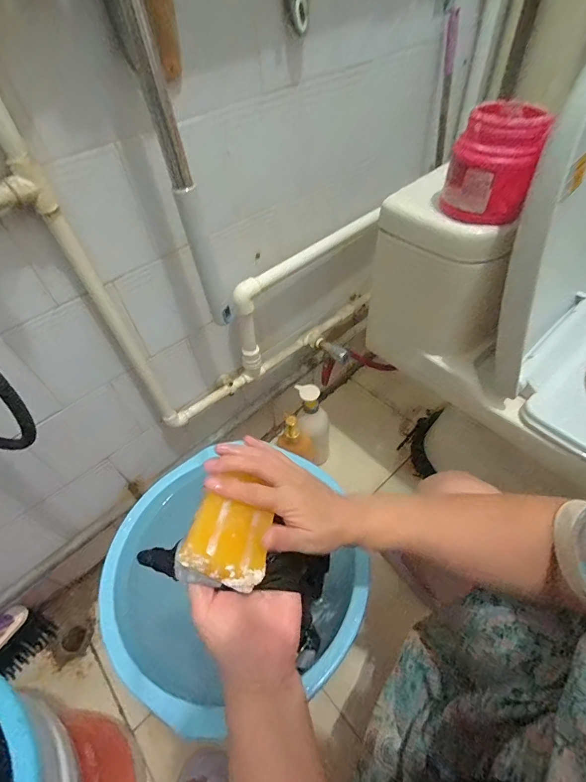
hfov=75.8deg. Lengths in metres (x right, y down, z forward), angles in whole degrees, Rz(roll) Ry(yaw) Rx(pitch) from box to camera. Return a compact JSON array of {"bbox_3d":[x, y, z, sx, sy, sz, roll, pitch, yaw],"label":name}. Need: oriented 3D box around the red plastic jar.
[{"bbox_3d":[0.242,-0.278,0.458,0.094,0.104,0.086,18,55,19],"label":"red plastic jar"}]

